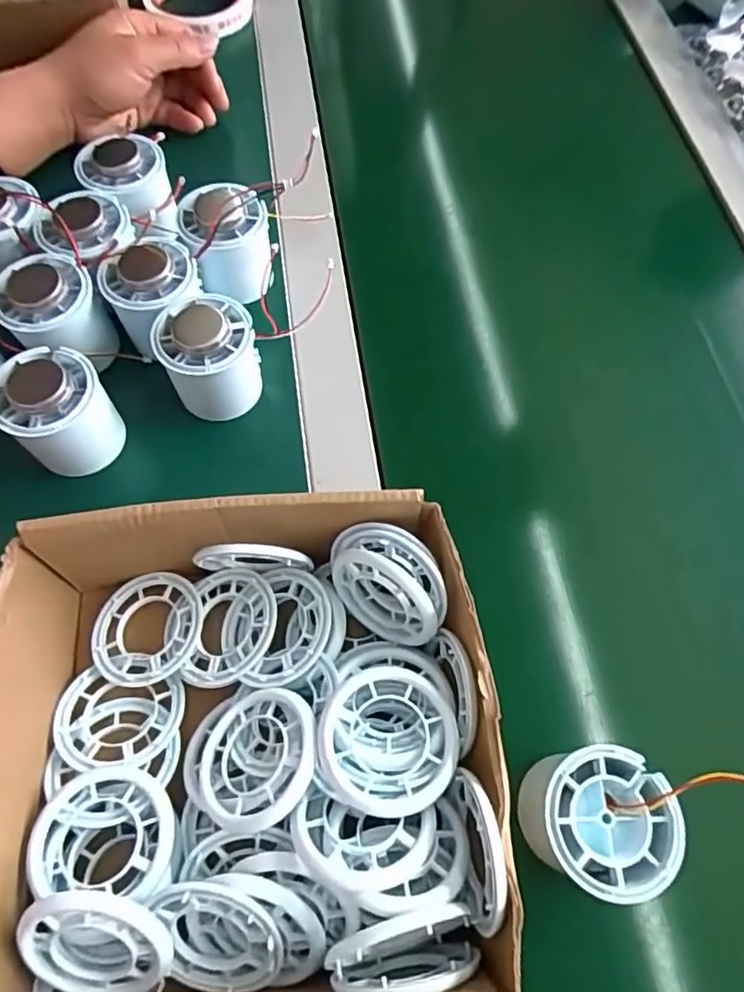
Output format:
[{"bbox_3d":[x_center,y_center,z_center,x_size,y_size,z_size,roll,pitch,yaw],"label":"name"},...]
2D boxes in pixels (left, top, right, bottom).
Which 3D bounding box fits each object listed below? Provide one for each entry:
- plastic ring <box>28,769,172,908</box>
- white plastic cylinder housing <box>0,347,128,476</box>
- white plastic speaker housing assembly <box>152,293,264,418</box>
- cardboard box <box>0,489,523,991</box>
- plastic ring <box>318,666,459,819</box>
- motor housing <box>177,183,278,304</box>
[{"bbox_3d":[-0.113,0.141,0.253,0.056,0.007,0.048,3,63,-1],"label":"plastic ring"},{"bbox_3d":[-0.171,-0.045,0.331,0.053,0.051,0.050,1,63,-3],"label":"white plastic cylinder housing"},{"bbox_3d":[-0.093,-0.079,0.348,0.053,0.051,0.051,1,63,-3],"label":"white plastic speaker housing assembly"},{"bbox_3d":[-0.056,0.106,0.255,0.203,0.069,0.193,-3,64,-5],"label":"cardboard box"},{"bbox_3d":[0.007,0.100,0.250,0.056,0.007,0.056,1,63,-3],"label":"plastic ring"},{"bbox_3d":[-0.093,-0.163,0.385,0.054,0.056,0.053,-6,64,-6],"label":"motor housing"}]

